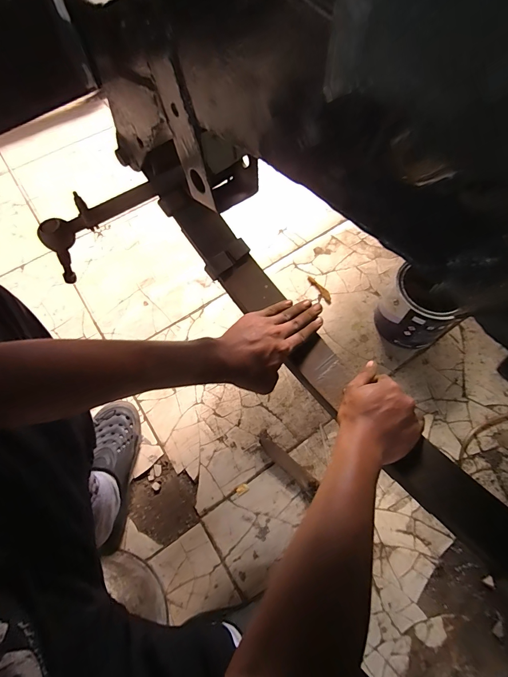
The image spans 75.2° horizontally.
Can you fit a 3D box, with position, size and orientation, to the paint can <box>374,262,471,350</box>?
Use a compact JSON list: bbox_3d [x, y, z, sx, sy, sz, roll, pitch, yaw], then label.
[{"bbox_3d":[0.362,-0.072,0.723,0.156,0.158,0.146,-1,66,2],"label":"paint can"}]

